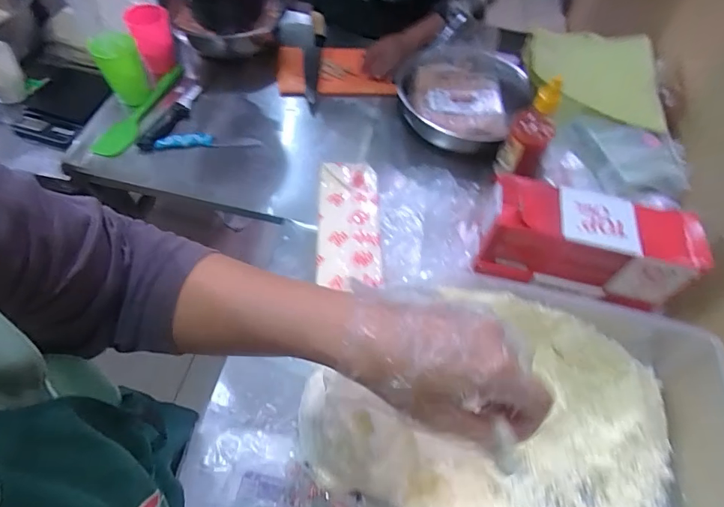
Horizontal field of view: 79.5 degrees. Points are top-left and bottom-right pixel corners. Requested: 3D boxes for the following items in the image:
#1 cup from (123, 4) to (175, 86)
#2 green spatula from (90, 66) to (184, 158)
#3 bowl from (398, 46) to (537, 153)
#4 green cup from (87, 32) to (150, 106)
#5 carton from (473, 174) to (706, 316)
[{"bbox_3d":[-0.403,-0.416,0.843,0.073,0.120,0.077,3,58,-4],"label":"cup"},{"bbox_3d":[-0.422,-0.282,0.832,0.061,0.019,0.267,15,59,4],"label":"green spatula"},{"bbox_3d":[0.186,-0.309,0.854,0.236,0.079,0.236,2,59,-3],"label":"bowl"},{"bbox_3d":[-0.435,-0.334,0.788,0.072,0.127,0.062,-26,64,-20],"label":"green cup"},{"bbox_3d":[0.302,-0.015,0.589,0.264,0.108,0.101,12,57,2],"label":"carton"}]

